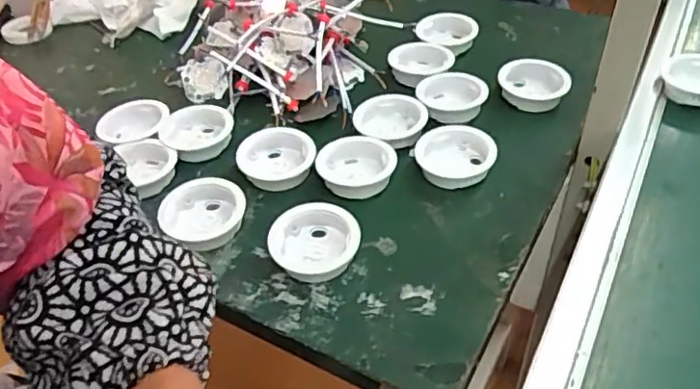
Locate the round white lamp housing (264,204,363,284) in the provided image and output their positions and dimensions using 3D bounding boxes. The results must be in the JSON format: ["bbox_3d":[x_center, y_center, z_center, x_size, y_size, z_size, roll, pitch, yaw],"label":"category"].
[{"bbox_3d":[-0.028,0.039,0.496,0.068,0.026,0.063,-1,43,1],"label":"round white lamp housing"}]

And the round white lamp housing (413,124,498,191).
[{"bbox_3d":[0.101,-0.036,0.566,0.067,0.022,0.068,-1,43,1],"label":"round white lamp housing"}]

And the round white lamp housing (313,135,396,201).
[{"bbox_3d":[0.005,-0.024,0.563,0.072,0.021,0.068,-1,43,1],"label":"round white lamp housing"}]

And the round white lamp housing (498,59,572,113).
[{"bbox_3d":[0.196,-0.117,0.648,0.071,0.023,0.066,4,44,7],"label":"round white lamp housing"}]

